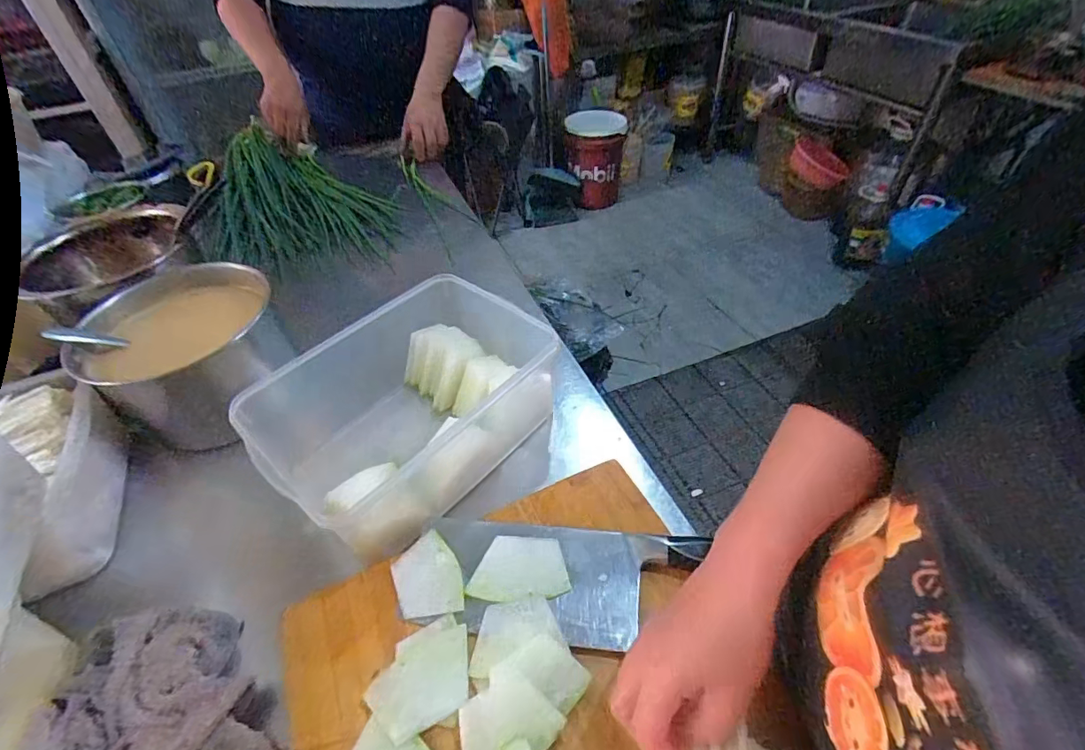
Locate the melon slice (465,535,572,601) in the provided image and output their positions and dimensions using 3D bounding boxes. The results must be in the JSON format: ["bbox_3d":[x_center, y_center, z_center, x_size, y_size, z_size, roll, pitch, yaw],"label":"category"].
[{"bbox_3d":[-0.019,0.155,0.399,0.077,0.007,0.048,-2,45,2],"label":"melon slice"}]

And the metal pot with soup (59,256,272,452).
[{"bbox_3d":[-0.392,-0.023,0.556,0.172,0.119,0.176,-2,45,2],"label":"metal pot with soup"}]

